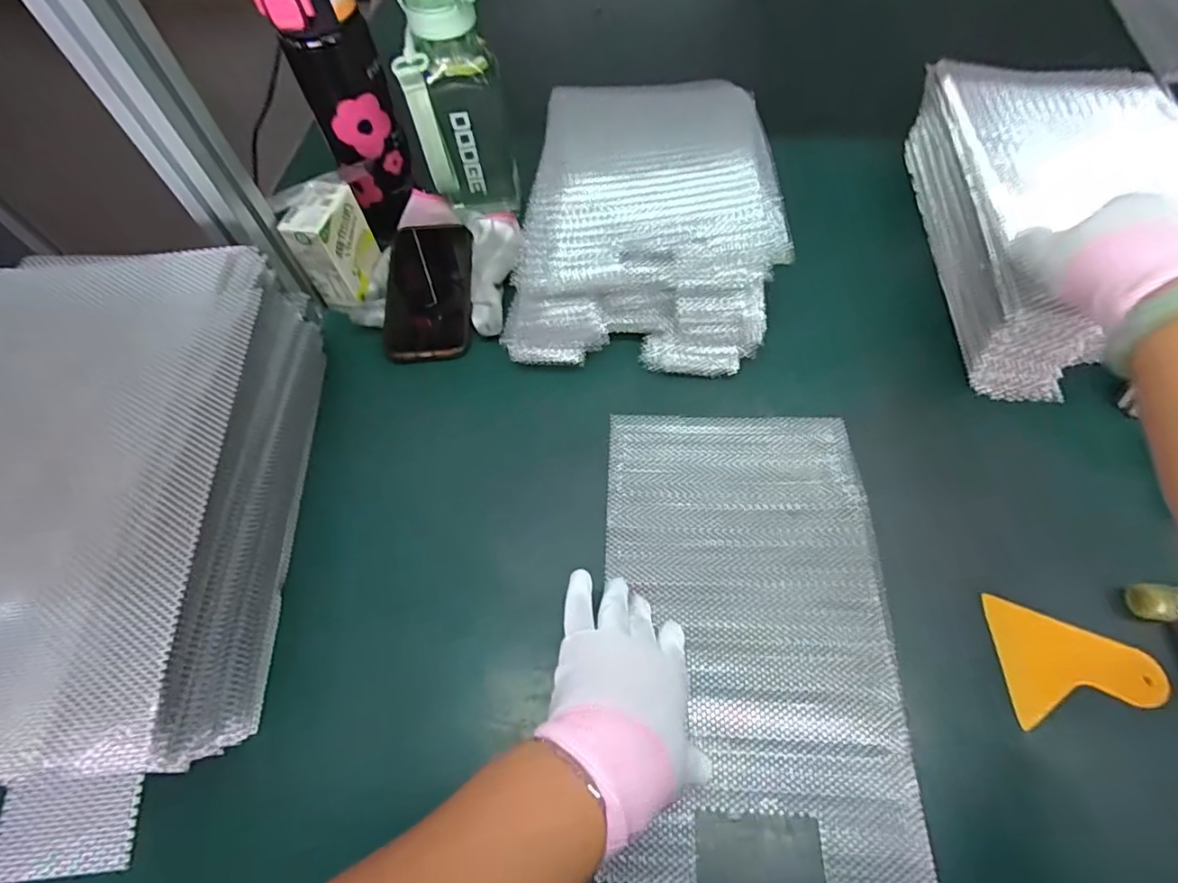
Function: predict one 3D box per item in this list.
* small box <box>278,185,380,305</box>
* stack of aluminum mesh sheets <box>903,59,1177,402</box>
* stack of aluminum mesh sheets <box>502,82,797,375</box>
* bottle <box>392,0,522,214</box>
[{"bbox_3d":[-0.243,-0.185,0.549,0.050,0.098,0.071,10,62,9],"label":"small box"},{"bbox_3d":[0.431,-0.209,0.519,0.197,0.096,0.340,4,61,6],"label":"stack of aluminum mesh sheets"},{"bbox_3d":[0.050,-0.216,0.543,0.232,0.088,0.294,3,61,5],"label":"stack of aluminum mesh sheets"},{"bbox_3d":[-0.123,-0.317,0.538,0.085,0.199,0.067,-5,60,1],"label":"bottle"}]

